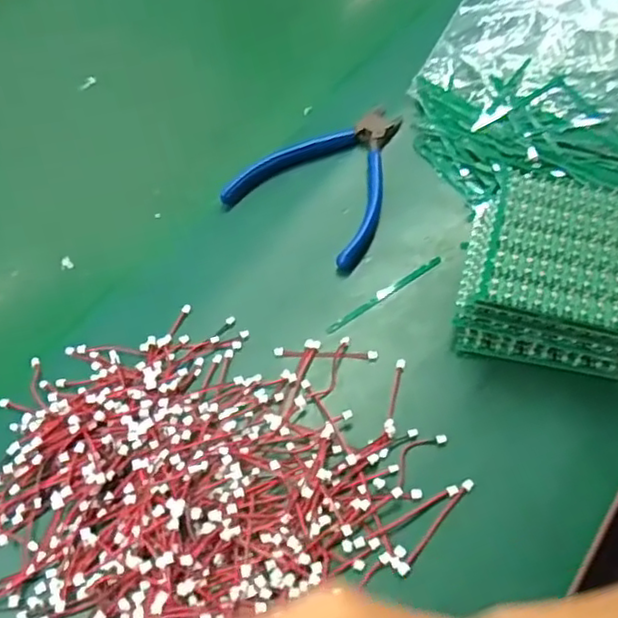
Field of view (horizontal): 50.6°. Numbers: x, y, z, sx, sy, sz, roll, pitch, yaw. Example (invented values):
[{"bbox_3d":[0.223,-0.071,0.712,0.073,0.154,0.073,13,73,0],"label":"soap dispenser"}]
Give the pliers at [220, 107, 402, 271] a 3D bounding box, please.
[{"bbox_3d":[0.019,-0.097,0.448,0.105,0.012,0.136,27,61,21],"label":"pliers"}]

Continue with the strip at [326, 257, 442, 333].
[{"bbox_3d":[0.045,-0.009,0.396,0.086,0.004,0.007,-33,59,-17],"label":"strip"}]

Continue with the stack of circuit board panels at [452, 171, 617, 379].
[{"bbox_3d":[0.135,-0.020,0.365,0.094,0.057,0.092,12,52,7],"label":"stack of circuit board panels"}]

